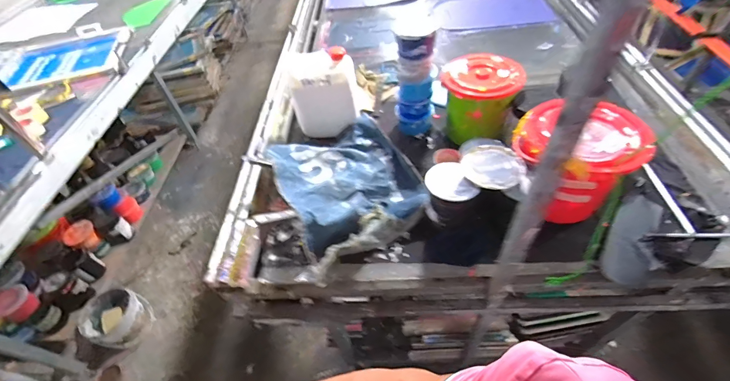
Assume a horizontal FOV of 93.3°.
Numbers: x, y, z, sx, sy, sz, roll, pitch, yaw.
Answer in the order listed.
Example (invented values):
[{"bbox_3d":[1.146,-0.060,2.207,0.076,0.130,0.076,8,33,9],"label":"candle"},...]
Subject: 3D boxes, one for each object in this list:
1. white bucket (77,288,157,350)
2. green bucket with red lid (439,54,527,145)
[{"bbox_3d":[-1.102,0.581,1.556,0.257,0.194,0.220,23,57,23],"label":"white bucket"},{"bbox_3d":[0.313,-0.249,0.962,0.201,0.197,0.195,11,53,15],"label":"green bucket with red lid"}]

